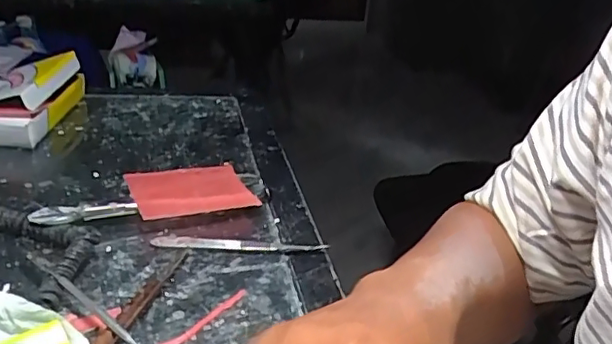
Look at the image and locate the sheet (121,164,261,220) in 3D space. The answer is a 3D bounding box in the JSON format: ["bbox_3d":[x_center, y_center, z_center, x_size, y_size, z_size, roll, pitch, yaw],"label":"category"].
[{"bbox_3d":[-0.102,0.014,0.504,0.100,0.006,0.076,-7,32,-29],"label":"sheet"}]

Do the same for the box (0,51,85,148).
[{"bbox_3d":[-0.310,-0.085,0.629,0.087,0.056,0.161,6,27,-1],"label":"box"}]

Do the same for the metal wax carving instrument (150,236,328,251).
[{"bbox_3d":[-0.053,0.059,0.454,0.137,0.005,0.014,4,27,-5],"label":"metal wax carving instrument"}]

